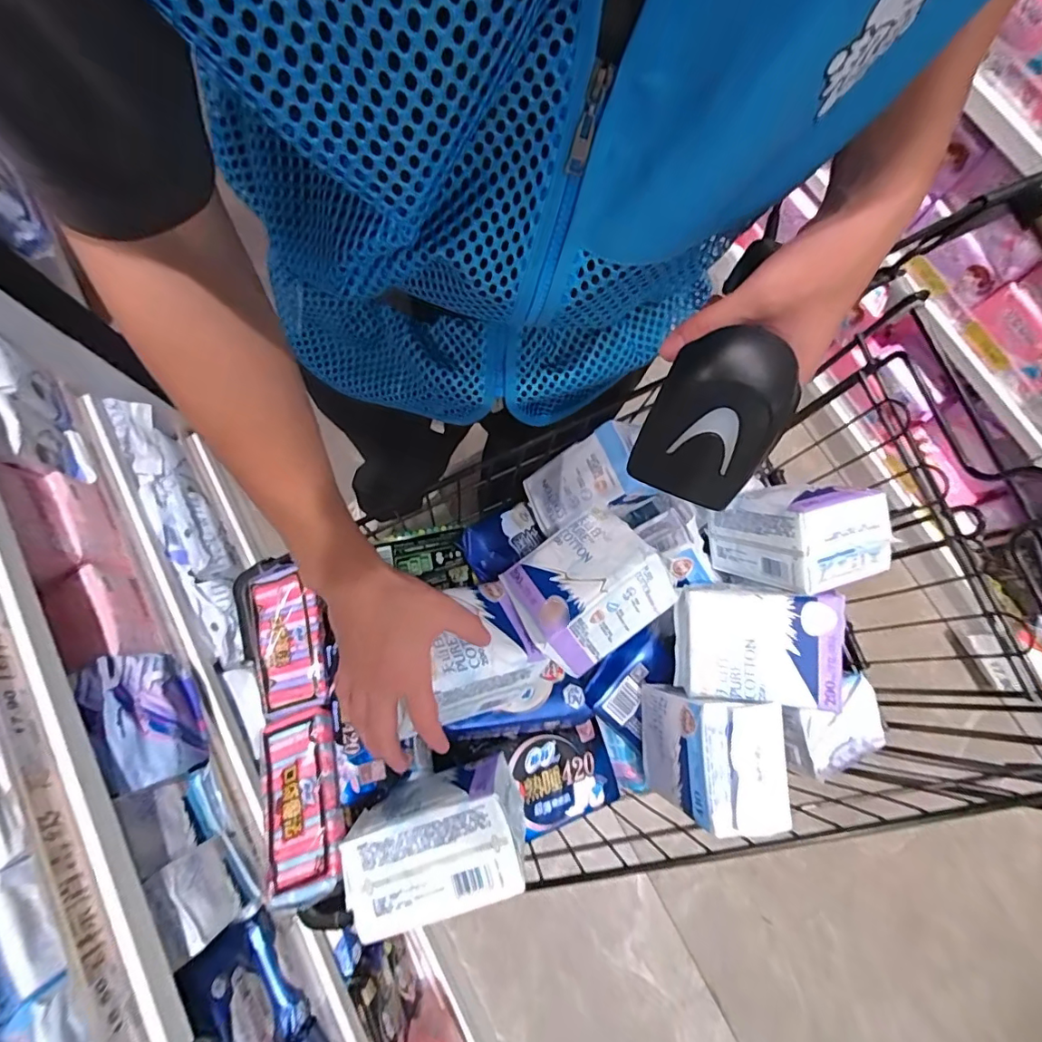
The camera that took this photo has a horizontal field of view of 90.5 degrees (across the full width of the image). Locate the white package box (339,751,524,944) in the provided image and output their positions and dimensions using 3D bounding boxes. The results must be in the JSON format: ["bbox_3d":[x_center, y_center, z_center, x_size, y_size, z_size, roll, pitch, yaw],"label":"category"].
[{"bbox_3d":[-0.066,0.256,0.417,0.132,0.086,0.085,-14,78,-4],"label":"white package box"}]

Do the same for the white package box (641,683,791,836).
[{"bbox_3d":[0.165,0.202,0.453,0.086,0.112,0.095,4,77,0],"label":"white package box"}]

